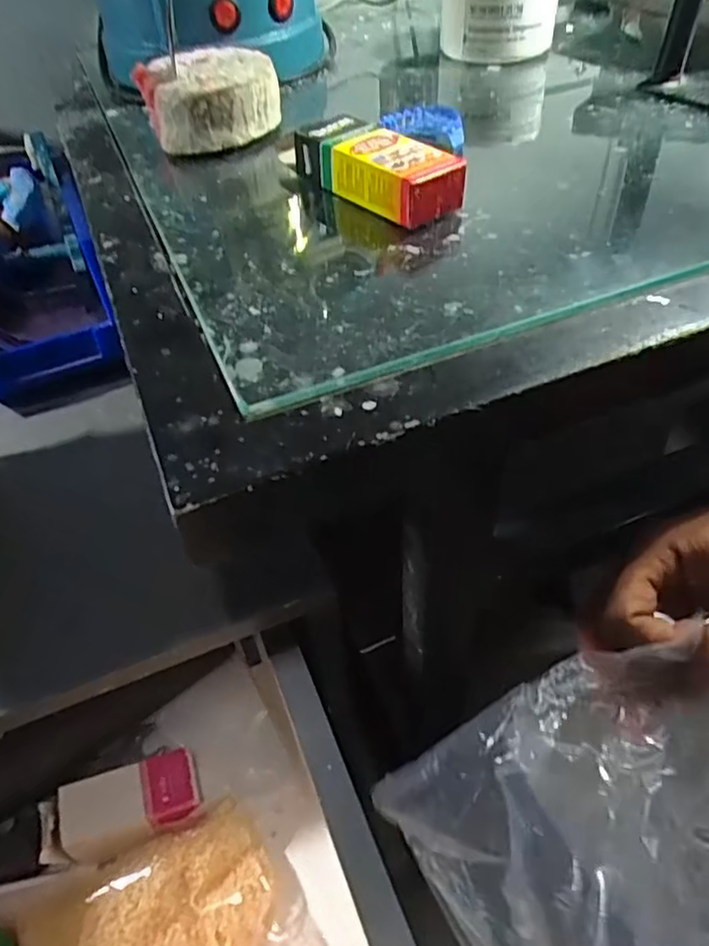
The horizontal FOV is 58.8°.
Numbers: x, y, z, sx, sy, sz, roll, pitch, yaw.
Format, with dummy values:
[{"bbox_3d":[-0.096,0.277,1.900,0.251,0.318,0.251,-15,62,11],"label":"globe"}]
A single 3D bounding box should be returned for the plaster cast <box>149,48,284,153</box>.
[{"bbox_3d":[-0.092,-0.252,0.419,0.083,0.037,0.094,-11,47,-5],"label":"plaster cast"}]

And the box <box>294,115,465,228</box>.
[{"bbox_3d":[0.010,-0.169,0.345,0.037,0.027,0.104,-35,54,-24],"label":"box"}]

